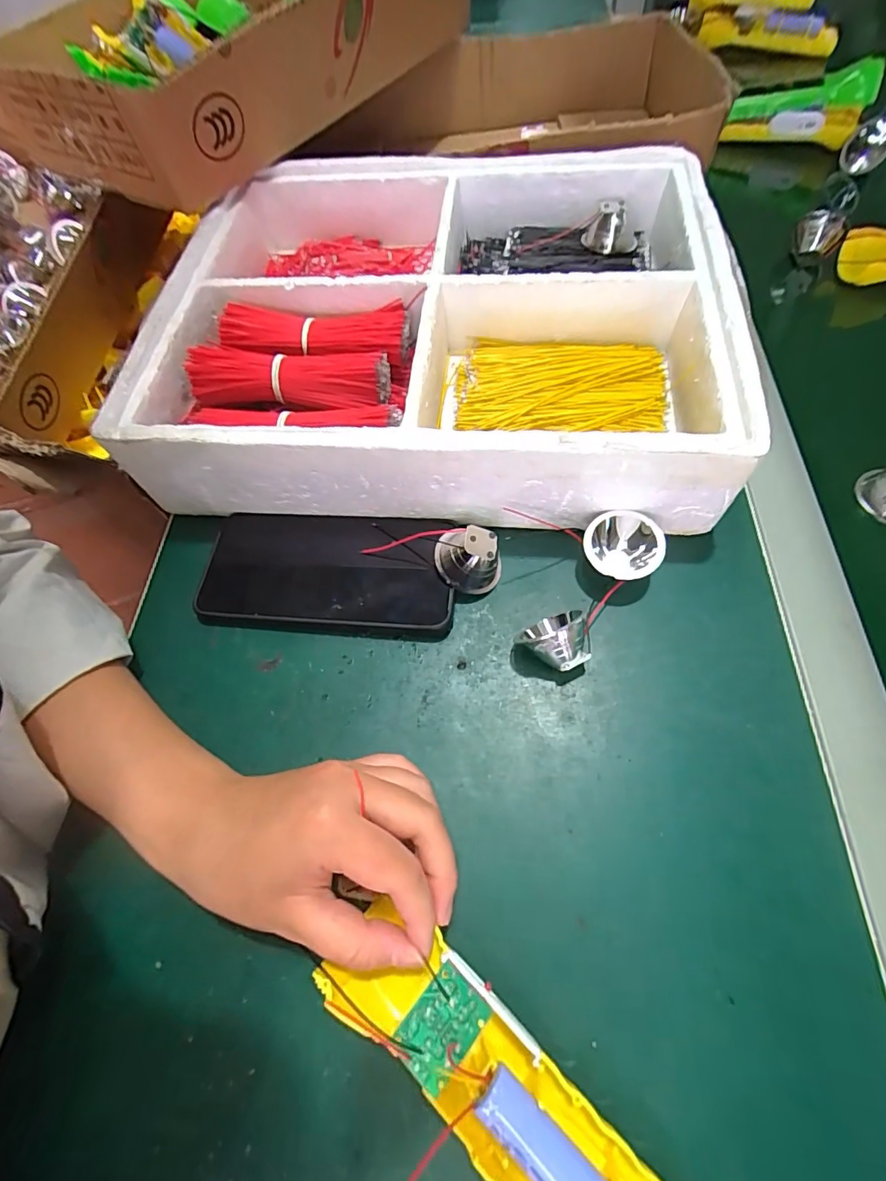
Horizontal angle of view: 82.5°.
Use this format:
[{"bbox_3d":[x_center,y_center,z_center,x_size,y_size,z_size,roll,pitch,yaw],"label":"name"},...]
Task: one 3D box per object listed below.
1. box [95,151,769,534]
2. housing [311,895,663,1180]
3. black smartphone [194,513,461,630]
[{"bbox_3d":[-0.003,-0.198,0.381,0.379,0.085,0.310,4,63,6],"label":"box"},{"bbox_3d":[0.024,0.200,0.199,0.160,0.034,0.048,36,70,16],"label":"housing"},{"bbox_3d":[-0.077,-0.015,0.328,0.169,0.017,0.079,4,63,6],"label":"black smartphone"}]

